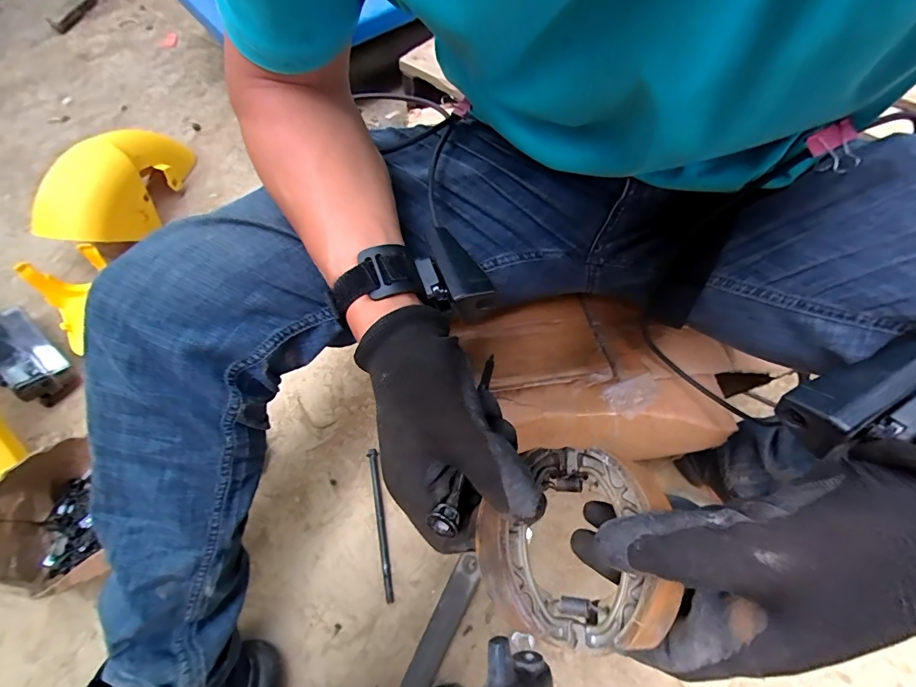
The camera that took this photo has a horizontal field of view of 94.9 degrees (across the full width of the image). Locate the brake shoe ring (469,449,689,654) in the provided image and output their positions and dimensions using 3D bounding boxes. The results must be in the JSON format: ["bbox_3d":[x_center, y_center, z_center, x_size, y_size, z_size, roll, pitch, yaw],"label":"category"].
[{"bbox_3d":[0.055,0.098,0.214,0.094,0.038,0.099,-21,58,11],"label":"brake shoe ring"}]

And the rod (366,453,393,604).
[{"bbox_3d":[-0.104,0.236,0.560,0.012,0.012,0.190,-11,63,-3],"label":"rod"}]

